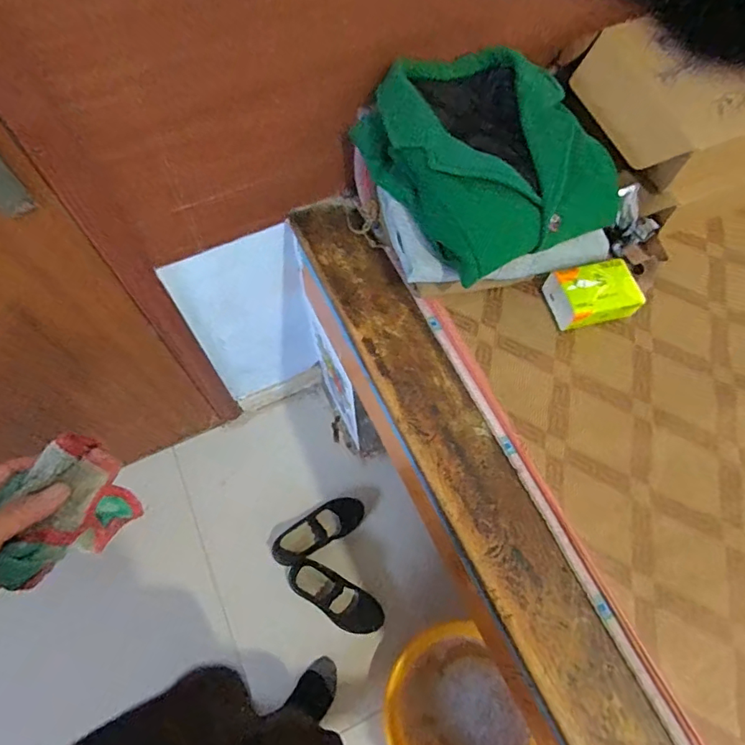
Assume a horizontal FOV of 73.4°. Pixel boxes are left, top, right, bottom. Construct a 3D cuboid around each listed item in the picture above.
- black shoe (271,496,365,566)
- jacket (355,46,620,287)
[{"bbox_3d":[-0.135,0.395,1.253,0.237,0.056,0.088,-29,67,-13],"label":"black shoe"},{"bbox_3d":[0.174,-0.322,0.744,0.281,0.123,0.307,-26,66,-12],"label":"jacket"}]

